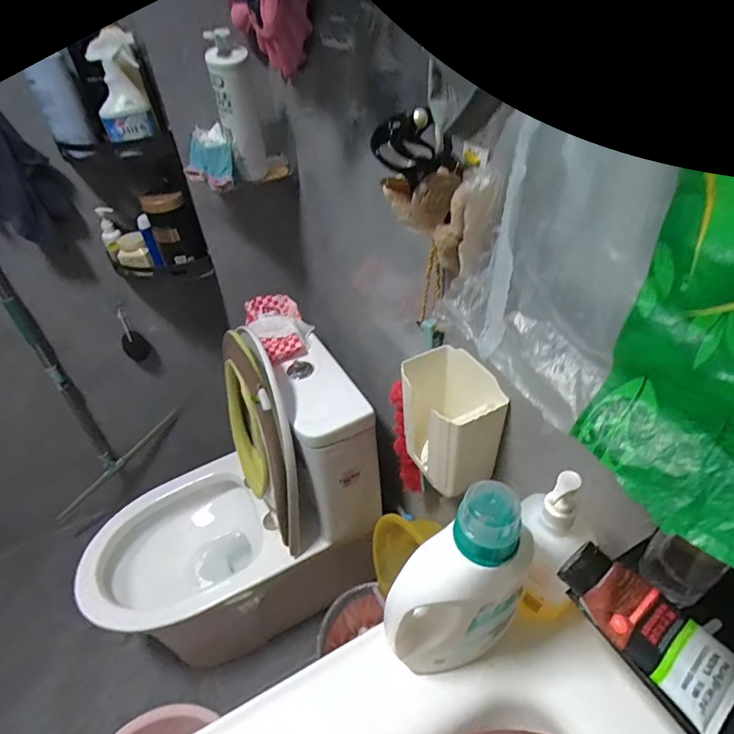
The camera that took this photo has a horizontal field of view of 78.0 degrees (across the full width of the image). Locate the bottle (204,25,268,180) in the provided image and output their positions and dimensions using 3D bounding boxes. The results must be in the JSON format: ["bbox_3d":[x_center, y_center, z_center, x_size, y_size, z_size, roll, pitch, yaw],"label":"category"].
[{"bbox_3d":[-0.250,-0.497,0.883,0.071,0.256,0.062,-15,41,-12],"label":"bottle"}]

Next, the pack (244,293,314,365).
[{"bbox_3d":[-0.195,-0.091,1.016,0.127,0.053,0.190,-19,42,-16],"label":"pack"}]

